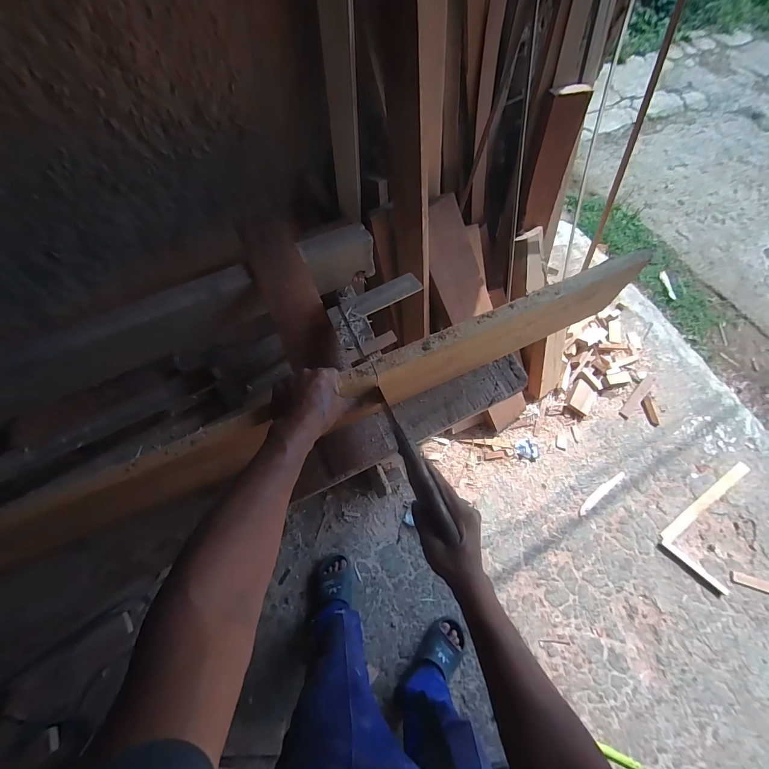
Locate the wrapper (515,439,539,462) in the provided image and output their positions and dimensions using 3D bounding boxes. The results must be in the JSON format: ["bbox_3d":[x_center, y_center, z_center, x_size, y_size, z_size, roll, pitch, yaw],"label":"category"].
[{"bbox_3d":[0.545,0.251,1.340,0.091,0.018,0.076,15,68,4],"label":"wrapper"}]

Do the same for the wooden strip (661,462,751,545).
[{"bbox_3d":[1.184,0.430,1.284,0.454,0.027,0.039,-32,72,-14],"label":"wooden strip"}]

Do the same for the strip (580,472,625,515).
[{"bbox_3d":[0.808,0.401,1.298,0.229,0.017,0.036,-33,72,-14],"label":"strip"}]

